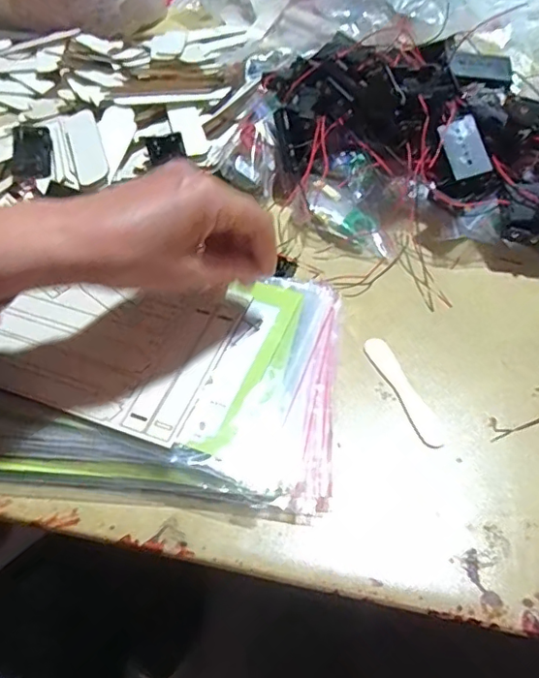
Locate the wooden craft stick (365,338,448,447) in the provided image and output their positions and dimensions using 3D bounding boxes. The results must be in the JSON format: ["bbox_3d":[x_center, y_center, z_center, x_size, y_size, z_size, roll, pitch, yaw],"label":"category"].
[{"bbox_3d":[0.093,0.034,0.376,0.017,0.004,0.091,-19,54,-13],"label":"wooden craft stick"}]

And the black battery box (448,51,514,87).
[{"bbox_3d":[0.186,-0.239,0.480,0.054,0.010,0.027,5,86,1],"label":"black battery box"}]

